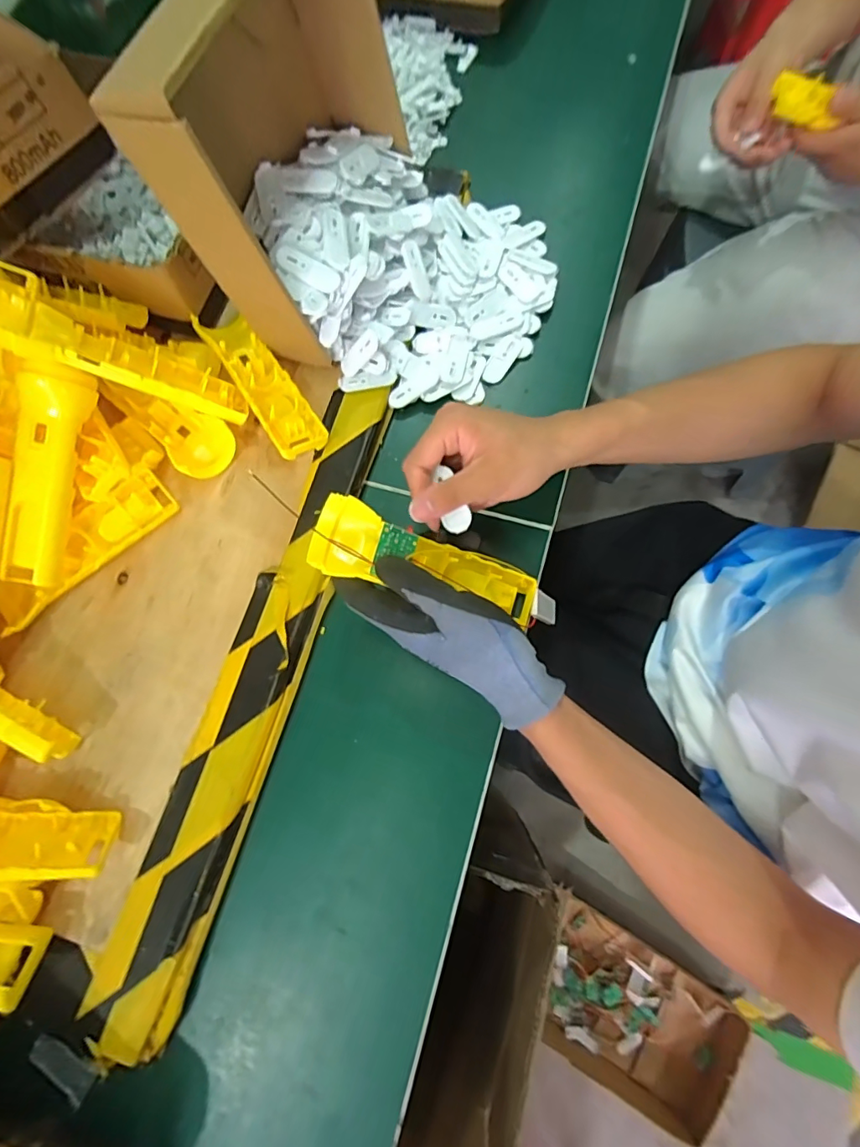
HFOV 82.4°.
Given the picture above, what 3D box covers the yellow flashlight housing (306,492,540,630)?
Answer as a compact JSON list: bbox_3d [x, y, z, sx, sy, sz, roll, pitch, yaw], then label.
[{"bbox_3d":[0.002,-0.006,0.345,0.166,0.022,0.048,17,76,-20],"label":"yellow flashlight housing"}]

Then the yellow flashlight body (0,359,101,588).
[{"bbox_3d":[-0.290,-0.074,0.366,0.044,0.027,0.161,15,96,5],"label":"yellow flashlight body"}]

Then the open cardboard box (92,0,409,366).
[{"bbox_3d":[-0.103,-0.304,0.363,0.090,0.204,0.206,18,77,10],"label":"open cardboard box"}]

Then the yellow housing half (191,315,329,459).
[{"bbox_3d":[-0.143,-0.164,0.418,0.041,0.020,0.154,-34,78,-7],"label":"yellow housing half"}]

